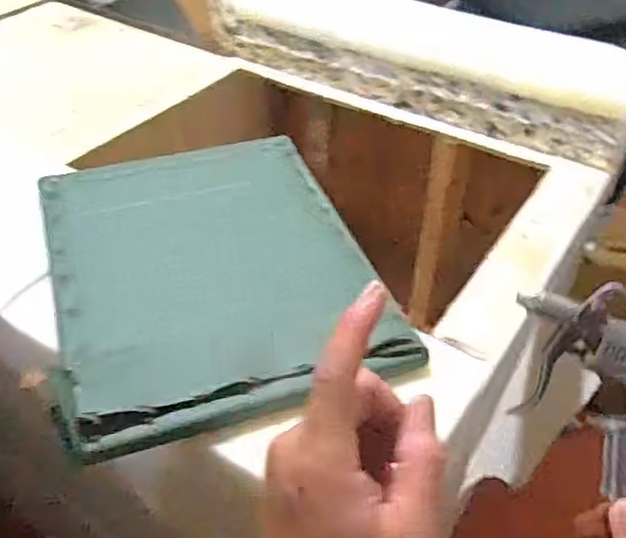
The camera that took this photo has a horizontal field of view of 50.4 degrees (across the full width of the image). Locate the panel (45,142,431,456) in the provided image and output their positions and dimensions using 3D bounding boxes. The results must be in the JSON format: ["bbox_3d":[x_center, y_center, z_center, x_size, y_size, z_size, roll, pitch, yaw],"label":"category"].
[{"bbox_3d":[-0.095,-0.010,0.596,0.263,0.046,0.337,-13,44,-17],"label":"panel"}]

